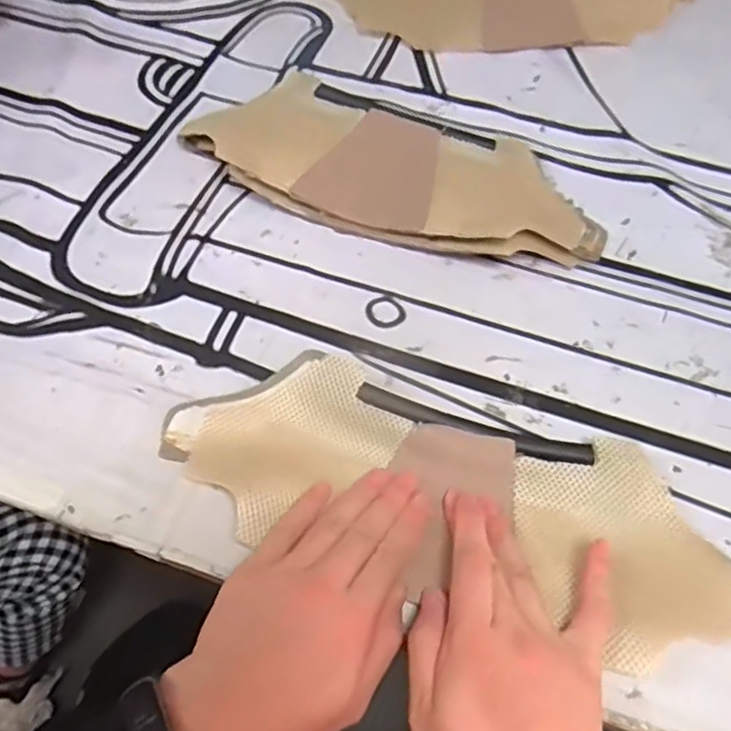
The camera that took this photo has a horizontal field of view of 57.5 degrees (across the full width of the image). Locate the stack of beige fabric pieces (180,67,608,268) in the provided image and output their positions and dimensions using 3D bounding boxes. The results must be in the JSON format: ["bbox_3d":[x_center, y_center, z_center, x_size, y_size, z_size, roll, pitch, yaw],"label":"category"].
[{"bbox_3d":[0.025,-0.170,0.578,0.361,0.036,0.140,18,60,9],"label":"stack of beige fabric pieces"}]

